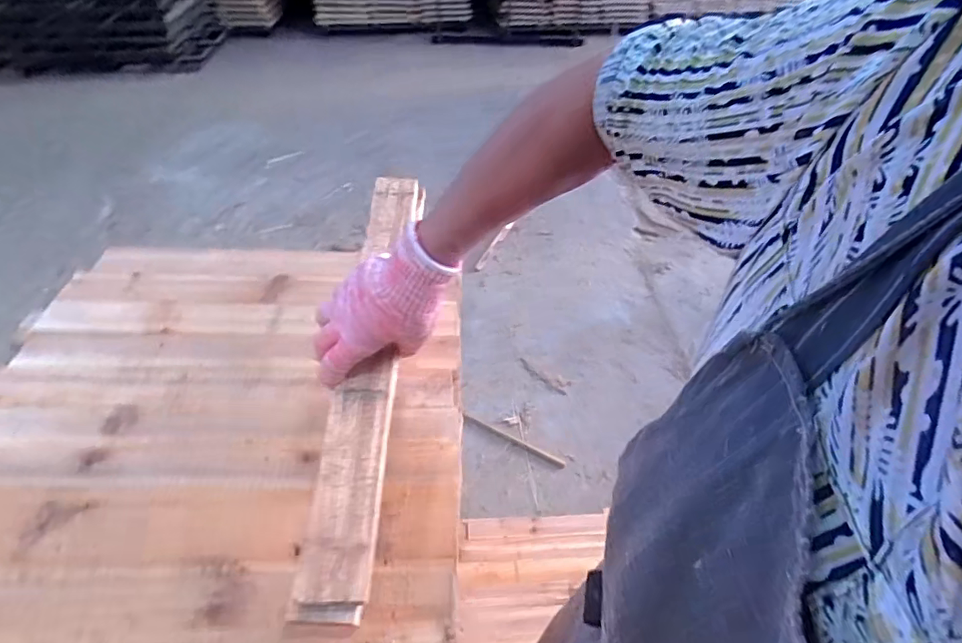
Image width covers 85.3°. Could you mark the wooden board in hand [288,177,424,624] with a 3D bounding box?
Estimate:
[{"bbox_3d":[-0.109,0.022,0.524,0.057,0.022,0.487,1,53,-1],"label":"wooden board in hand"}]

